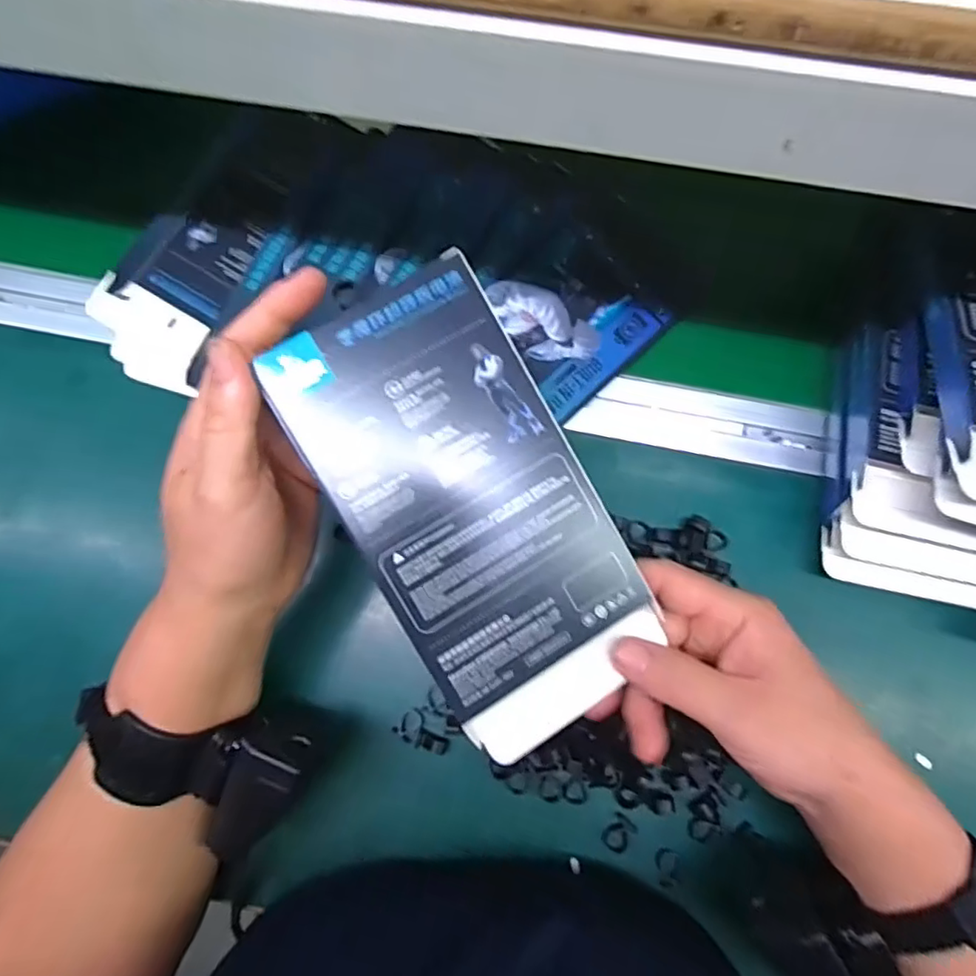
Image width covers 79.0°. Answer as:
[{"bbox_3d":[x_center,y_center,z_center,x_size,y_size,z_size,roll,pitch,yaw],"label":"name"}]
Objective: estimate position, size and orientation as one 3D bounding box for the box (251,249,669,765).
[{"bbox_3d":[-0.005,0.012,0.248,0.092,0.022,0.191,-30,94,-9],"label":"box"}]

